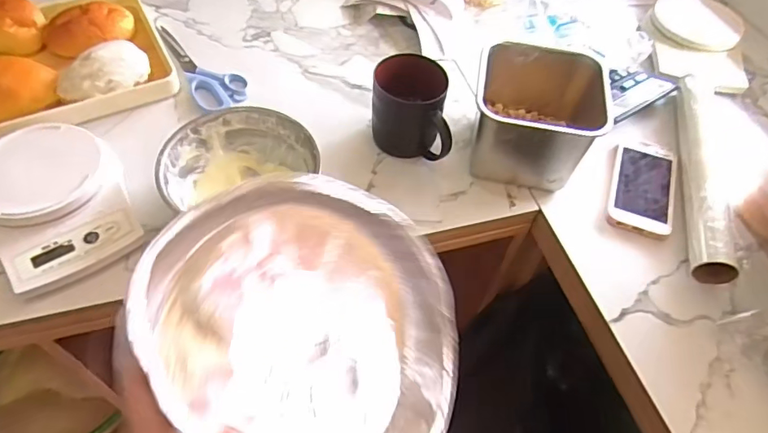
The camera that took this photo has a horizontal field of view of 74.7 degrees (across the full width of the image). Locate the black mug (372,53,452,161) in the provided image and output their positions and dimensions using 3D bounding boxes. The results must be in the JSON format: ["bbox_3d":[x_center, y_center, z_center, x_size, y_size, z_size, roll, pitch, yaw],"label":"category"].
[{"bbox_3d":[0.031,-0.116,0.578,0.088,0.106,0.087,3,54,-2],"label":"black mug"}]

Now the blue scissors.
[{"bbox_3d":[-0.243,-0.206,0.678,0.066,0.017,0.180,-26,60,-22],"label":"blue scissors"}]

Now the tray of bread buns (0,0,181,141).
[{"bbox_3d":[-0.461,-0.189,0.623,0.352,0.075,0.255,-22,59,-19],"label":"tray of bread buns"}]

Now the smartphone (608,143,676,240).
[{"bbox_3d":[0.307,-0.036,0.591,0.072,0.011,0.127,19,55,9],"label":"smartphone"}]

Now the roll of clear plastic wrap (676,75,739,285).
[{"bbox_3d":[0.369,-0.057,0.585,0.031,0.030,0.297,14,54,5],"label":"roll of clear plastic wrap"}]

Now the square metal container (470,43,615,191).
[{"bbox_3d":[0.173,-0.117,0.581,0.135,0.100,0.134,14,54,6],"label":"square metal container"}]

